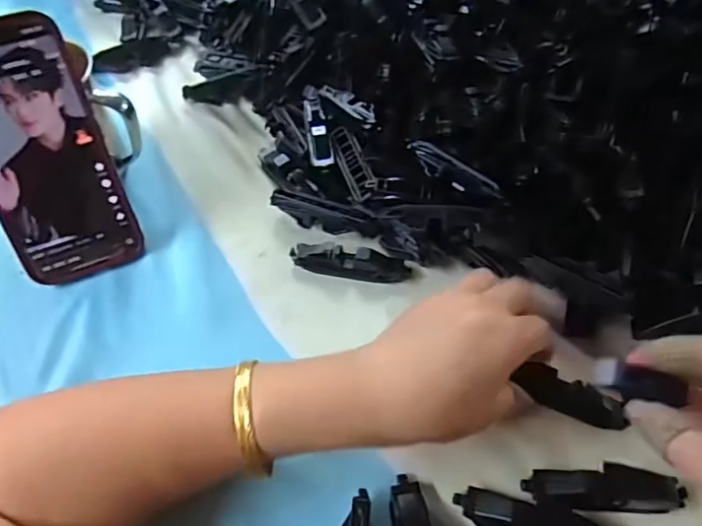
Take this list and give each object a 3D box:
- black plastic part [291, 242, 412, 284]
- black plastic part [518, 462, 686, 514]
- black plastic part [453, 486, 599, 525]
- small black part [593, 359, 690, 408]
[{"bbox_3d":[0.000,0.000,0.373,0.080,0.016,0.017,8,56,6],"label":"black plastic part"},{"bbox_3d":[0.133,0.117,0.283,0.079,0.017,0.020,1,55,1],"label":"black plastic part"},{"bbox_3d":[0.094,0.133,0.278,0.079,0.015,0.019,14,56,10],"label":"black plastic part"},{"bbox_3d":[0.140,0.059,0.272,0.040,0.008,0.015,12,50,47],"label":"small black part"}]

